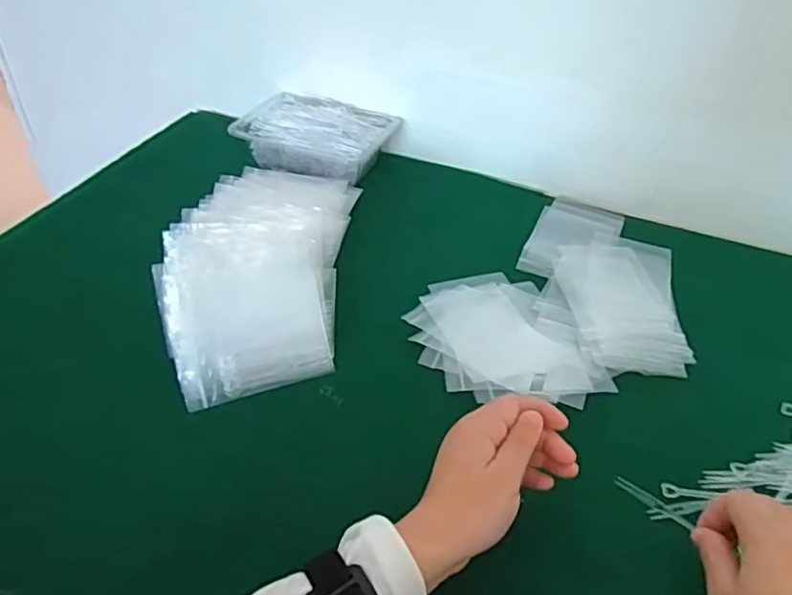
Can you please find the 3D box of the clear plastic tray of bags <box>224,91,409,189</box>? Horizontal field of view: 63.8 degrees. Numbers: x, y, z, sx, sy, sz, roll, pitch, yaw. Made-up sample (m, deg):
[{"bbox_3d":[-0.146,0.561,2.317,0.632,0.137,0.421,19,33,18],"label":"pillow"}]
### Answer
[{"bbox_3d":[-0.097,-0.199,0.776,0.172,0.049,0.124,20,46,20],"label":"clear plastic tray of bags"}]

